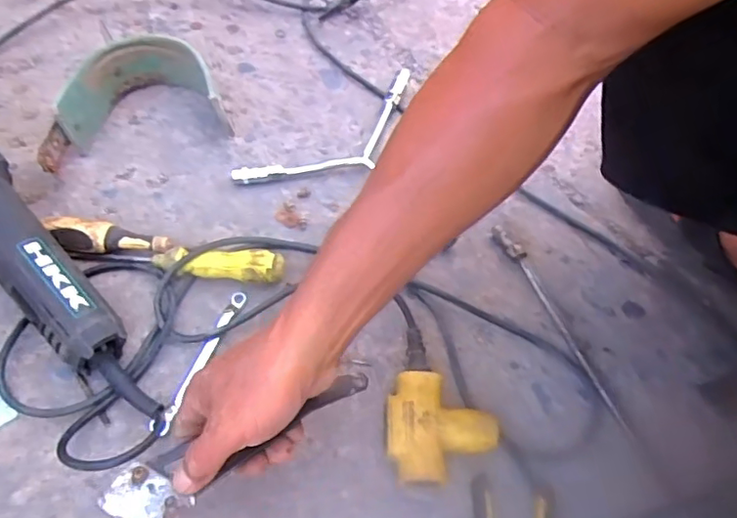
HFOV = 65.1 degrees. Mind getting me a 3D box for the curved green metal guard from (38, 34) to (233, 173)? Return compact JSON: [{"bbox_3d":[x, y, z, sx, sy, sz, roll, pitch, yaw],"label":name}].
[{"bbox_3d":[-0.252,-0.164,0.604,0.184,0.068,0.108,-18,62,-13],"label":"curved green metal guard"}]

